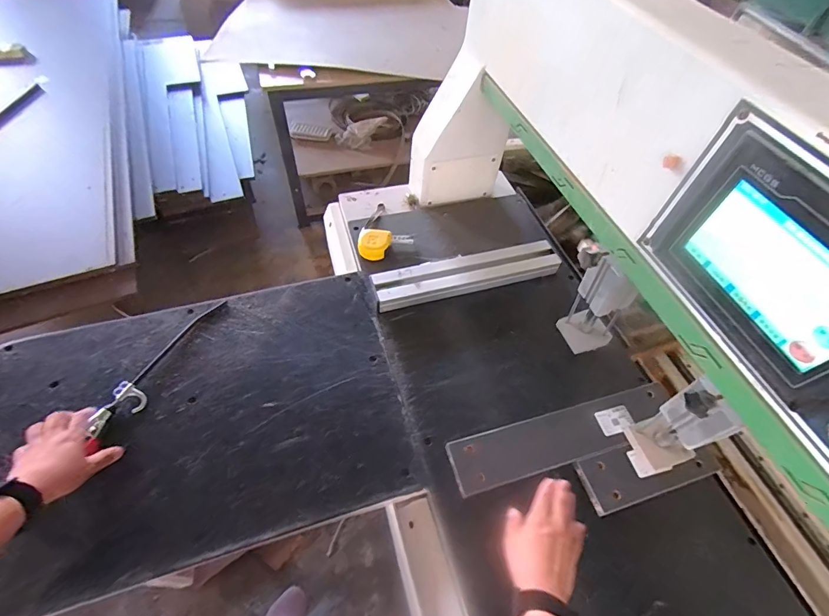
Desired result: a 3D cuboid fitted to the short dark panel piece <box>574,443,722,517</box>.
[{"bbox_3d":[0.375,0.255,0.631,0.220,0.021,0.083,-12,57,-13],"label":"short dark panel piece"}]

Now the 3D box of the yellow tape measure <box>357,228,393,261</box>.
[{"bbox_3d":[-0.089,-0.144,0.872,0.071,0.042,0.062,14,55,5],"label":"yellow tape measure"}]

